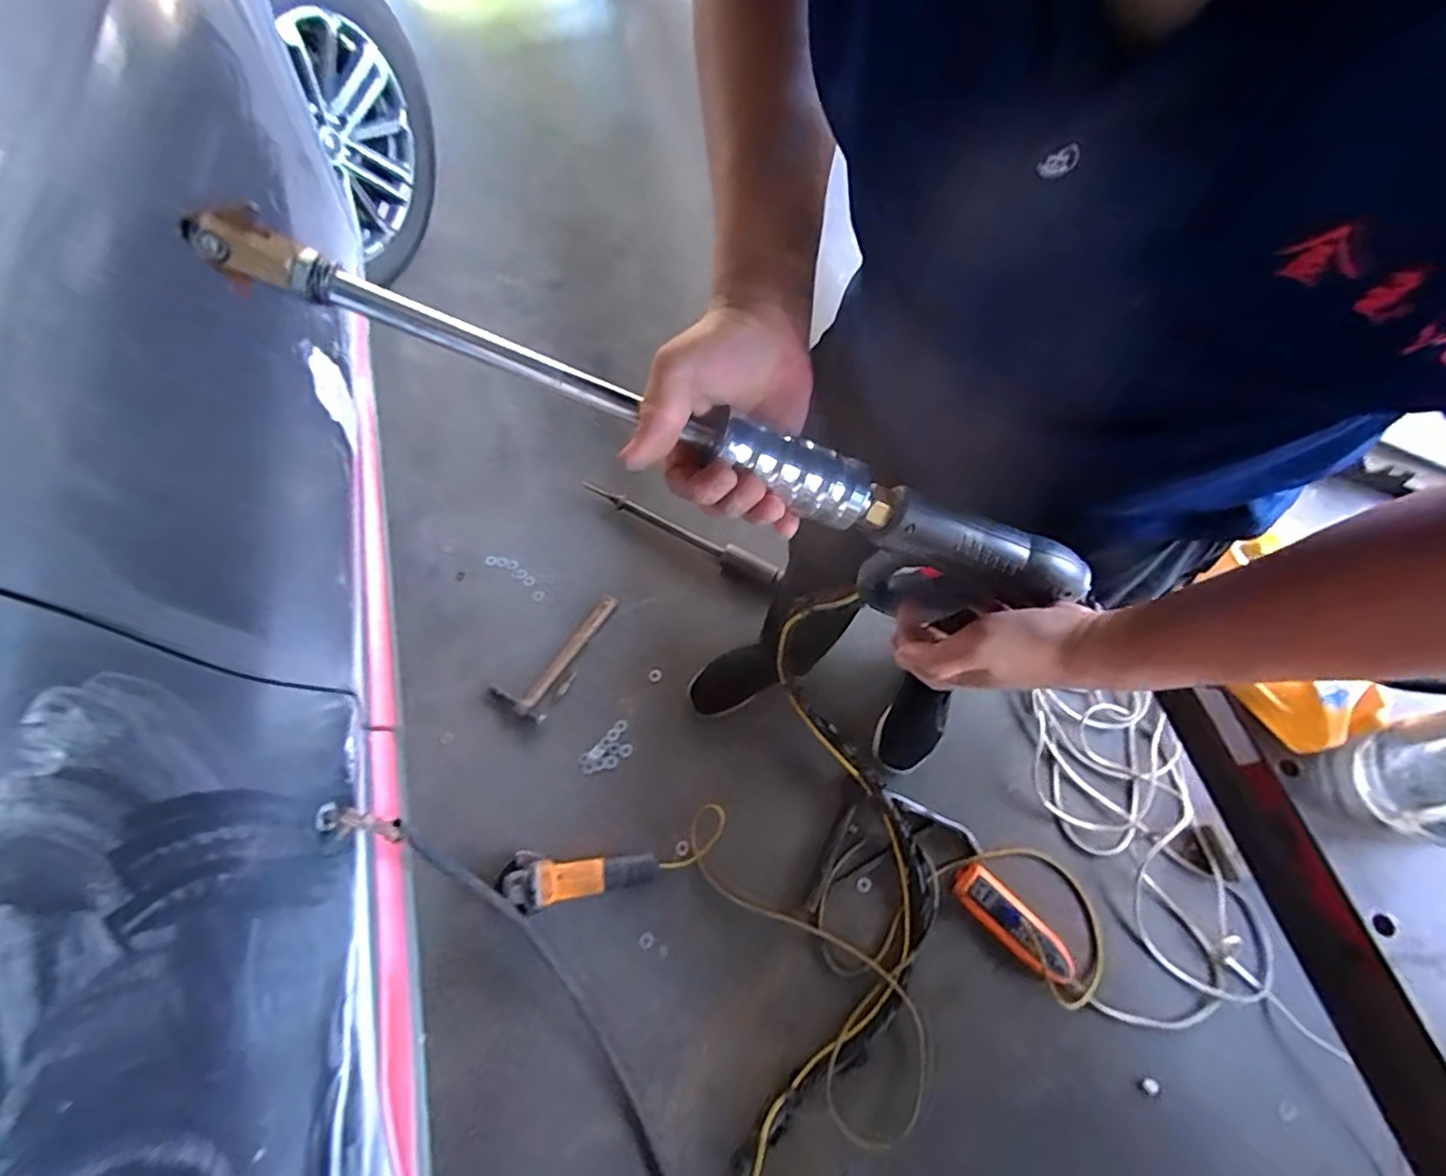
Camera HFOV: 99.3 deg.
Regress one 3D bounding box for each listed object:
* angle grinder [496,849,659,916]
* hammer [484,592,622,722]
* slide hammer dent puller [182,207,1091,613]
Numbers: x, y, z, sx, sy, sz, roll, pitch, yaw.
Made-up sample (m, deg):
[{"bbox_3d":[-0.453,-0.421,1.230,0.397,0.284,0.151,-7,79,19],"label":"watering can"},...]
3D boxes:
[{"bbox_3d":[-0.260,0.519,1.105,0.280,0.070,0.100,0,67,-13],"label":"angle grinder"},{"bbox_3d":[-0.354,0.127,1.300,0.120,0.041,0.309,25,71,11],"label":"hammer"},{"bbox_3d":[0.000,-0.072,0.368,0.533,0.047,0.065,20,68,-16],"label":"slide hammer dent puller"}]

